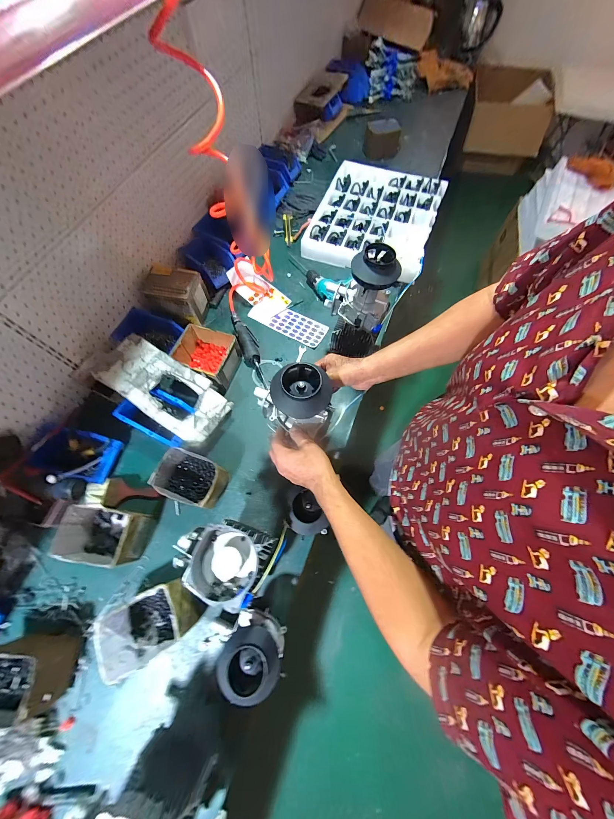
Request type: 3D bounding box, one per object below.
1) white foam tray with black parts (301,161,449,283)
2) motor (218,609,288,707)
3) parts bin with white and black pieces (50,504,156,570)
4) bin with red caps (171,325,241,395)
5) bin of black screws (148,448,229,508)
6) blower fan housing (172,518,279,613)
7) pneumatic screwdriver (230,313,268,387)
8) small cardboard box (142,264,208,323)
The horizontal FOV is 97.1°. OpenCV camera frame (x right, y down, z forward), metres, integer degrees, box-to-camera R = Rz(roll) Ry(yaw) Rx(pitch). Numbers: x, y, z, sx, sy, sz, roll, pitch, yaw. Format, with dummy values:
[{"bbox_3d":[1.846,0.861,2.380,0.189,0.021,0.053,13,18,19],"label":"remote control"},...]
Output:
[{"bbox_3d":[0.266,-0.746,1.030,0.430,0.051,0.527,19,69,8],"label":"white foam tray with black parts"},{"bbox_3d":[-0.100,0.463,0.525,0.105,0.126,0.107,0,67,0],"label":"motor"},{"bbox_3d":[-0.460,0.287,0.621,0.157,0.093,0.120,11,68,5],"label":"parts bin with white and black pieces"},{"bbox_3d":[-0.290,-0.148,0.791,0.158,0.092,0.143,15,68,6],"label":"bin with red caps"},{"bbox_3d":[-0.283,0.169,0.669,0.150,0.079,0.110,17,68,7],"label":"bin of black screws"},{"bbox_3d":[-0.158,0.269,0.497,0.165,0.071,0.120,21,69,9],"label":"blower fan housing"},{"bbox_3d":[-0.180,-0.195,0.851,0.055,0.040,0.284,-18,69,-7],"label":"pneumatic screwdriver"},{"bbox_3d":[-0.408,-0.362,0.854,0.159,0.123,0.116,9,68,4],"label":"small cardboard box"}]

